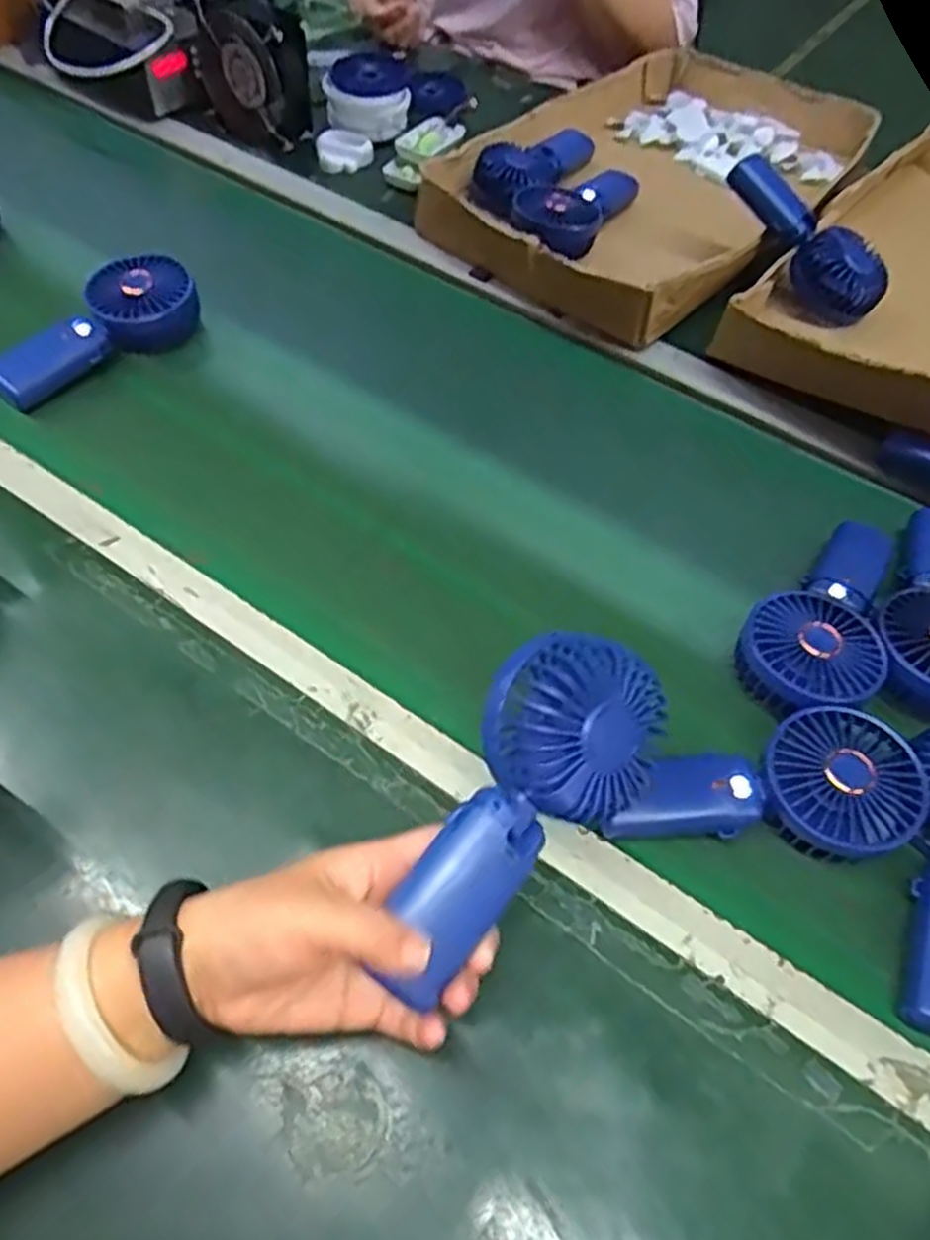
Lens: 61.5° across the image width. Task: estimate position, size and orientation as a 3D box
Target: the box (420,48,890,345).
[{"bbox_3d":[0.211,-0.494,0.859,0.328,0.061,0.523,36,59,19],"label":"box"}]

